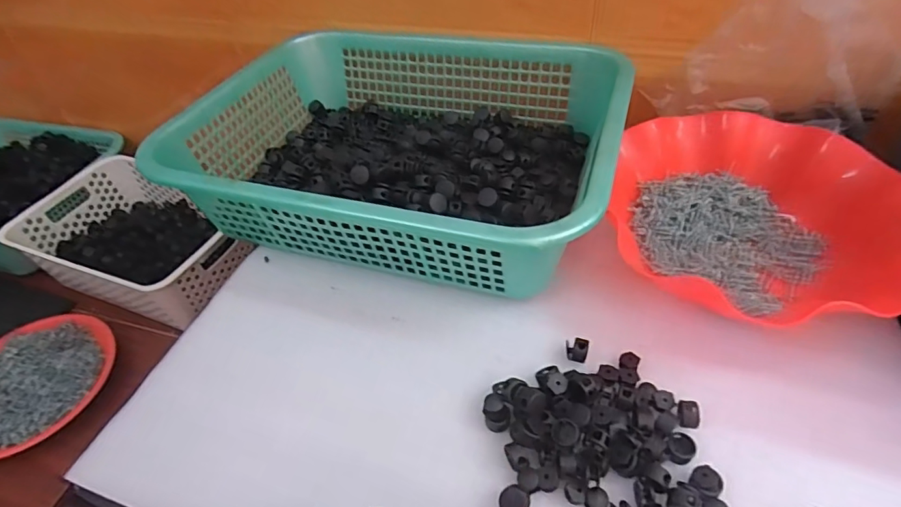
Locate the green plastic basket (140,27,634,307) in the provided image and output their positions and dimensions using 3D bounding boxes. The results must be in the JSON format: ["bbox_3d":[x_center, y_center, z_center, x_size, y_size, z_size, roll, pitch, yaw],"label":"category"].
[{"bbox_3d":[-0.043,-0.112,0.469,0.380,0.089,0.281,11,49,16],"label":"green plastic basket"}]

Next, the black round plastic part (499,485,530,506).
[{"bbox_3d":[0.037,0.145,0.291,0.017,0.008,0.017,-3,47,3],"label":"black round plastic part"}]

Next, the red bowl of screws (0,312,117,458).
[{"bbox_3d":[-0.525,0.153,0.618,0.181,0.038,0.190,-3,47,3],"label":"red bowl of screws"}]

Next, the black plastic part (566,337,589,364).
[{"bbox_3d":[0.091,0.068,0.353,0.016,0.010,0.016,3,47,9],"label":"black plastic part"}]

